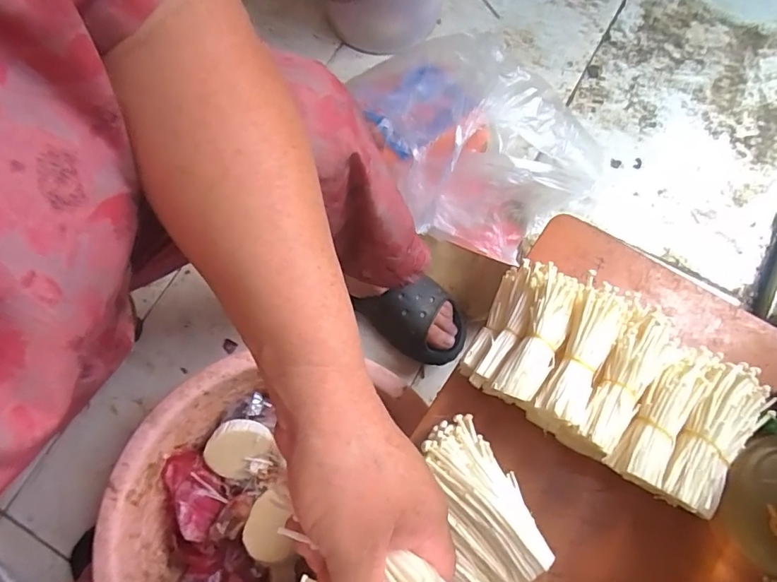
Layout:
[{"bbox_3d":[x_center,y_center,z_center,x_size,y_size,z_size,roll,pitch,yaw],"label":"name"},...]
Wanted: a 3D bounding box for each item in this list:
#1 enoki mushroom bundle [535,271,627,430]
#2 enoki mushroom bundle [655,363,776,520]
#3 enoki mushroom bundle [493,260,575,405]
[{"bbox_3d":[0.155,0.046,0.387,0.038,0.026,0.117,25,77,6],"label":"enoki mushroom bundle"},{"bbox_3d":[0.246,0.112,0.368,0.050,0.027,0.119,35,78,8],"label":"enoki mushroom bundle"},{"bbox_3d":[0.125,0.034,0.409,0.036,0.028,0.119,23,76,6],"label":"enoki mushroom bundle"}]

